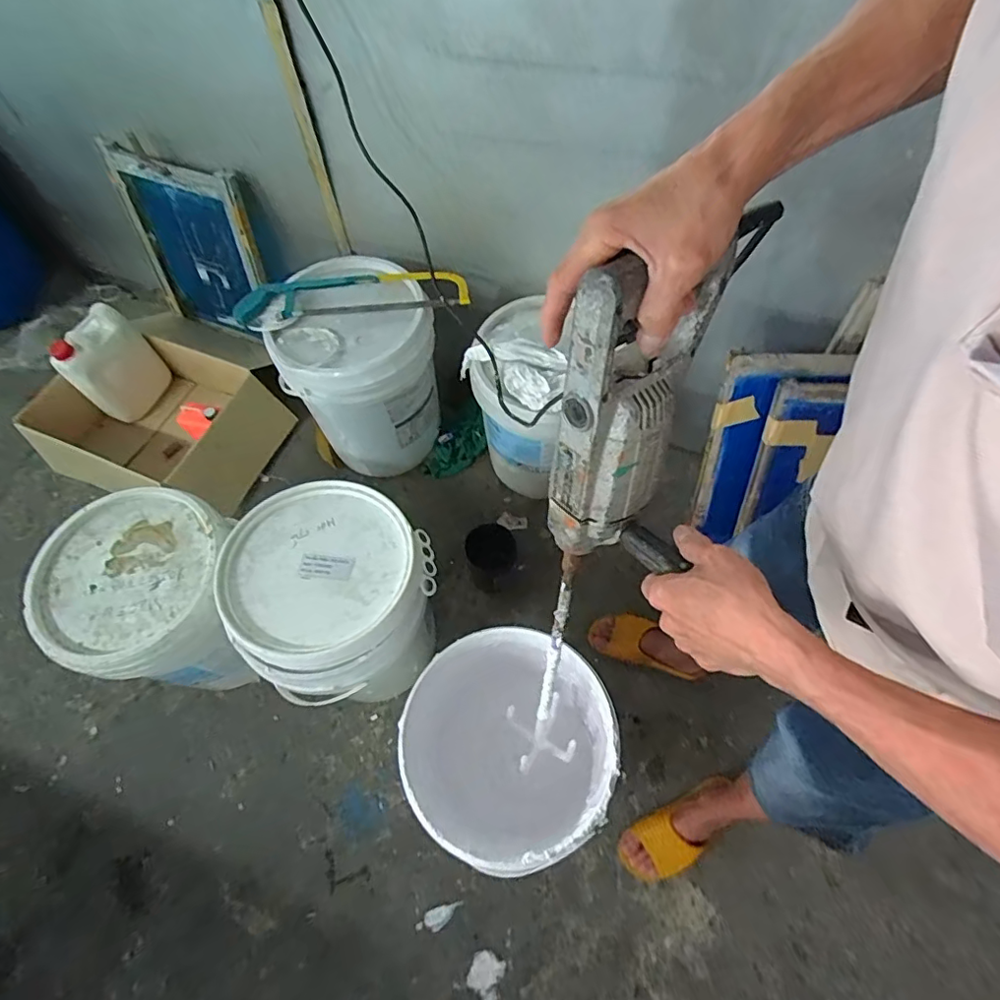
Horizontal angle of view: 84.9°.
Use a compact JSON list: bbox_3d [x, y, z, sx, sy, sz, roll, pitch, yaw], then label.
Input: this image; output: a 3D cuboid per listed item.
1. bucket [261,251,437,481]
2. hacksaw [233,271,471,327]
[{"bbox_3d":[-0.307,-0.278,1.255,0.308,0.402,0.289,-1,62,1],"label":"bucket"},{"bbox_3d":[-0.301,-0.415,1.104,0.470,0.019,0.117,-7,62,-2],"label":"hacksaw"}]

